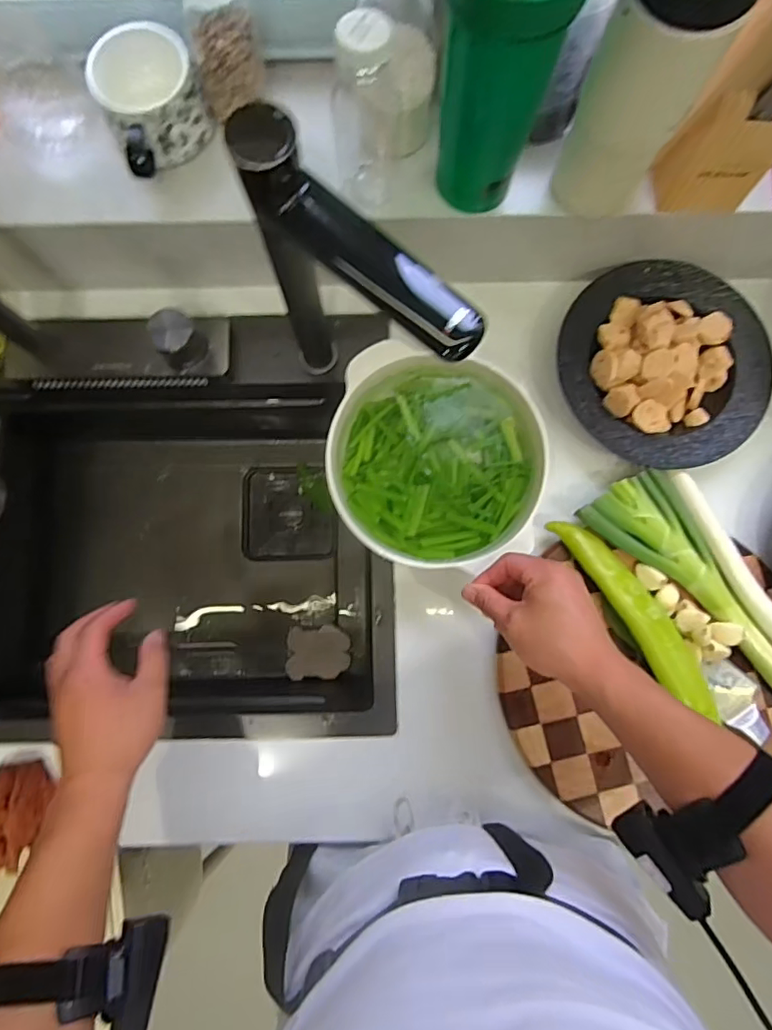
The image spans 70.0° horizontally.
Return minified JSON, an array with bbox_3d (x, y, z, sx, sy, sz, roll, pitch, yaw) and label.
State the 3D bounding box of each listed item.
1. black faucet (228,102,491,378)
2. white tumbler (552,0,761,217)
[{"bbox_3d":[-0.016,-0.154,0.466,0.181,0.308,0.036,39,84,4],"label":"black faucet"},{"bbox_3d":[0.188,-0.318,0.405,0.084,0.206,0.072,32,83,3],"label":"white tumbler"}]

